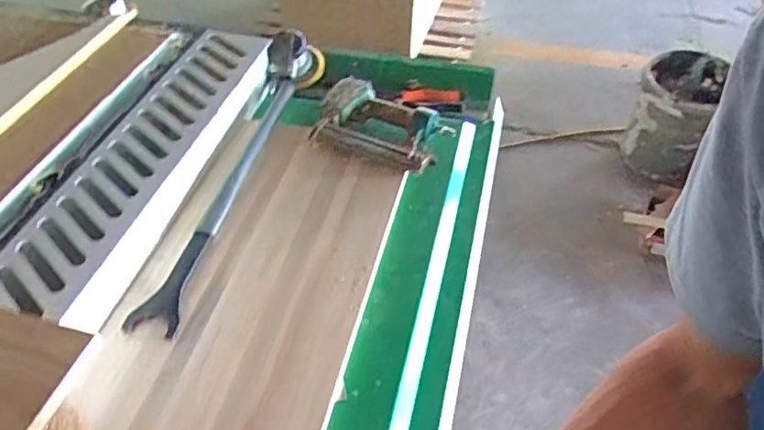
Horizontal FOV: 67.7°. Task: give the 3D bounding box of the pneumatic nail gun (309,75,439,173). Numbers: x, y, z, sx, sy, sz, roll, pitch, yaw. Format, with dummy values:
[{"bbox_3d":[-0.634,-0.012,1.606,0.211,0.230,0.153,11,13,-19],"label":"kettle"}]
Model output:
[{"bbox_3d":[-0.003,-0.153,0.983,0.230,0.048,0.172,21,49,16],"label":"pneumatic nail gun"}]

